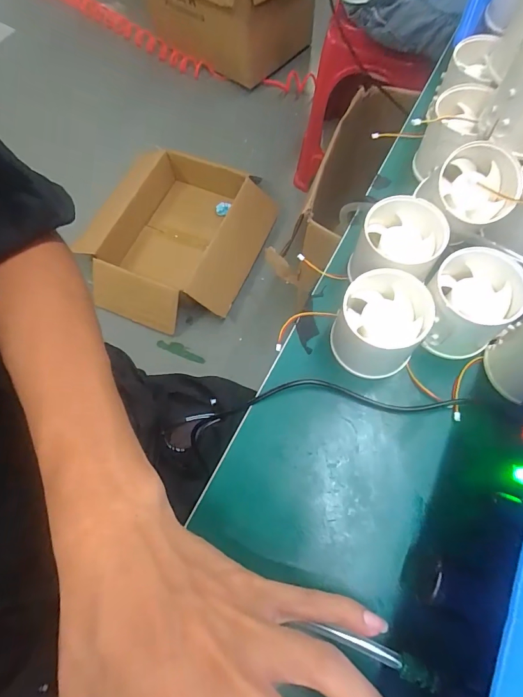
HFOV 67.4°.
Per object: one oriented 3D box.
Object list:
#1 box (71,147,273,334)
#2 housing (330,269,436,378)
[{"bbox_3d":[-0.229,-0.297,1.125,0.437,0.118,0.506,21,72,10],"label":"box"},{"bbox_3d":[0.074,-0.014,0.249,0.051,0.048,0.051,-1,69,3],"label":"housing"}]

